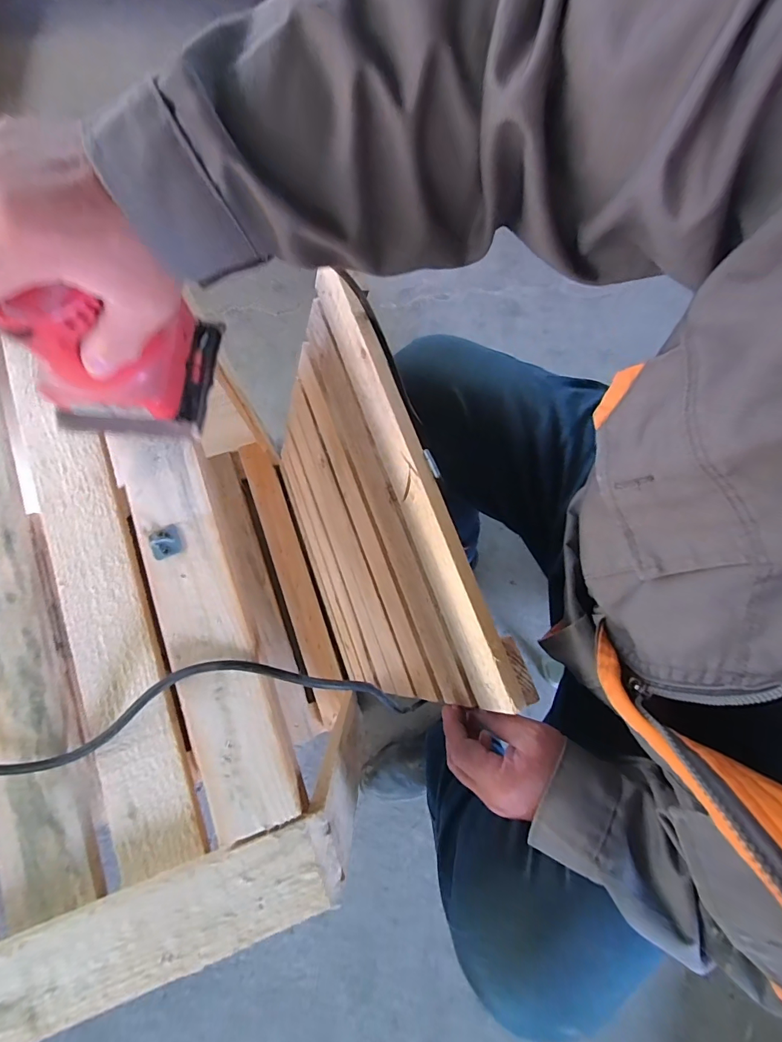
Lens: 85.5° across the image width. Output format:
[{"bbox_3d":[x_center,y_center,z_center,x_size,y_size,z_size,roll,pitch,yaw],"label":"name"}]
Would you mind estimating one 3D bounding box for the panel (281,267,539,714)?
[{"bbox_3d":[-0.060,0.014,0.623,0.021,0.535,0.464,-16,81,-24],"label":"panel"}]

